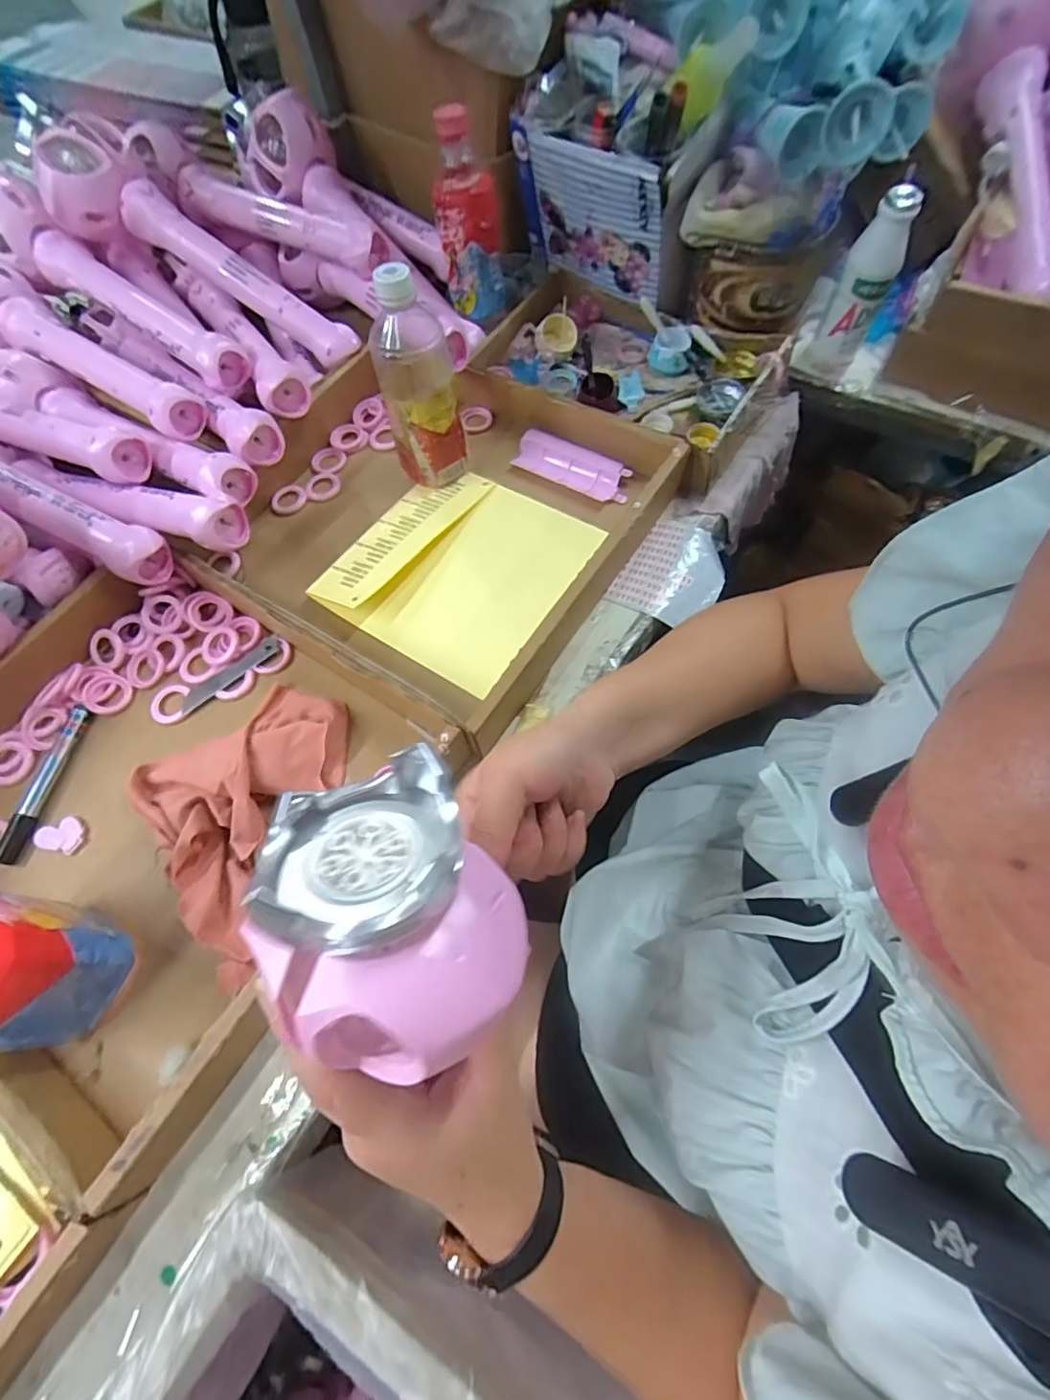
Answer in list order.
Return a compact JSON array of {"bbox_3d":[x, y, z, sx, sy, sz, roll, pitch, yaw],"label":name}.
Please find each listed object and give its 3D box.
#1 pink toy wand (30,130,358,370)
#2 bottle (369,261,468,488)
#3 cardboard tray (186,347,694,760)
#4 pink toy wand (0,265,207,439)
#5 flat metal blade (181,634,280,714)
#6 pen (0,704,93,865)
[{"bbox_3d":[-0.327,-0.453,0.592,0.318,0.059,0.065,27,68,-13],"label":"pink toy wand"},{"bbox_3d":[-0.098,-0.285,0.522,0.069,0.183,0.056,-17,67,-5],"label":"bottle"},{"bbox_3d":[-0.091,-0.186,0.548,0.370,0.055,0.348,31,71,14],"label":"cardboard tray"},{"bbox_3d":[-0.443,-0.345,0.553,0.312,0.061,0.076,30,71,16],"label":"pink toy wand"},{"bbox_3d":[-0.263,-0.024,0.508,0.098,0.004,0.020,-42,71,-15],"label":"flat metal blade"},{"bbox_3d":[-0.398,0.068,0.472,0.020,0.011,0.132,12,68,7],"label":"pen"}]

